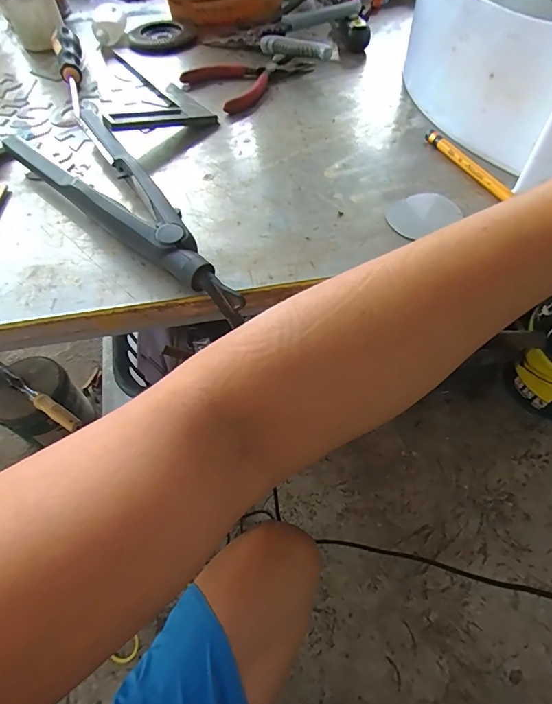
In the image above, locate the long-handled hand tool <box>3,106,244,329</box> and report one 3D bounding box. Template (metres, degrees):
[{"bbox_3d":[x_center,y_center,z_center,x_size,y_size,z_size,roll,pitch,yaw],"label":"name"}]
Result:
[{"bbox_3d":[-0.123,-0.110,0.318,0.074,0.032,0.283,-34,62,-17],"label":"long-handled hand tool"}]

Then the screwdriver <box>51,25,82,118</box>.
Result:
[{"bbox_3d":[-0.246,-0.341,0.478,0.029,0.037,0.155,-17,58,-7],"label":"screwdriver"}]

